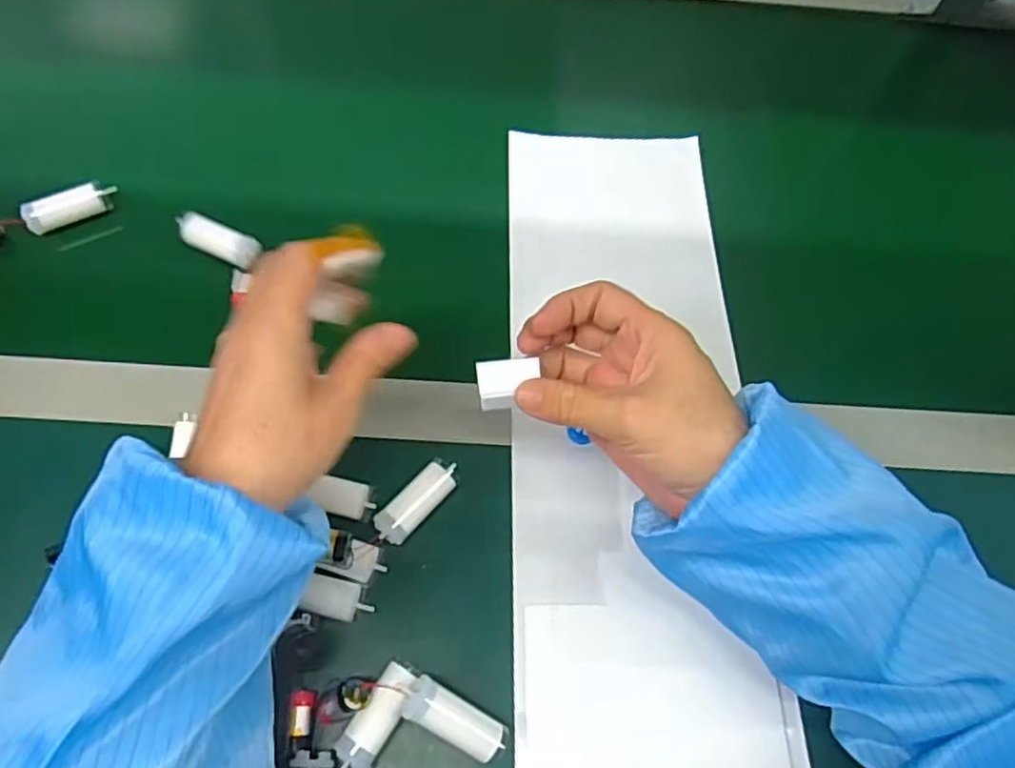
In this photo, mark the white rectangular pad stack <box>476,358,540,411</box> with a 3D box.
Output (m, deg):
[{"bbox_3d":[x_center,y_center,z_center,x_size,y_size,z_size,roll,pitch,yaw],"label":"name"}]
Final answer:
[{"bbox_3d":[-0.001,0.000,0.336,0.027,0.017,0.018,-3,64,-5],"label":"white rectangular pad stack"}]

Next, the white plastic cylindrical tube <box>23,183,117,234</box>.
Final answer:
[{"bbox_3d":[-0.304,-0.124,0.480,0.059,0.019,0.019,-28,69,-16],"label":"white plastic cylindrical tube"}]

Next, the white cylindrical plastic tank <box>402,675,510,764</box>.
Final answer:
[{"bbox_3d":[-0.024,0.165,0.338,0.056,0.016,0.020,34,65,-8],"label":"white cylindrical plastic tank"}]

